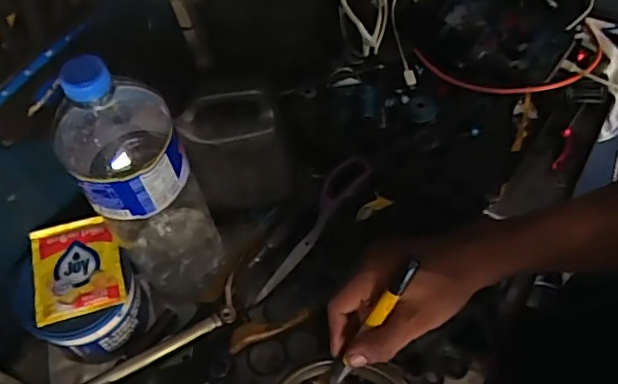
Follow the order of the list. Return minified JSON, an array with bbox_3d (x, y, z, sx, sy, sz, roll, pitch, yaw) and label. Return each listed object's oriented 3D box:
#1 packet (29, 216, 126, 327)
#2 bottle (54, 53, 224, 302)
[{"bbox_3d":[-0.216,0.069,0.535,0.077,0.010,0.094,-15,59,-5],"label":"packet"},{"bbox_3d":[-0.145,-0.005,0.507,0.093,0.298,0.098,-26,61,-12],"label":"bottle"}]

